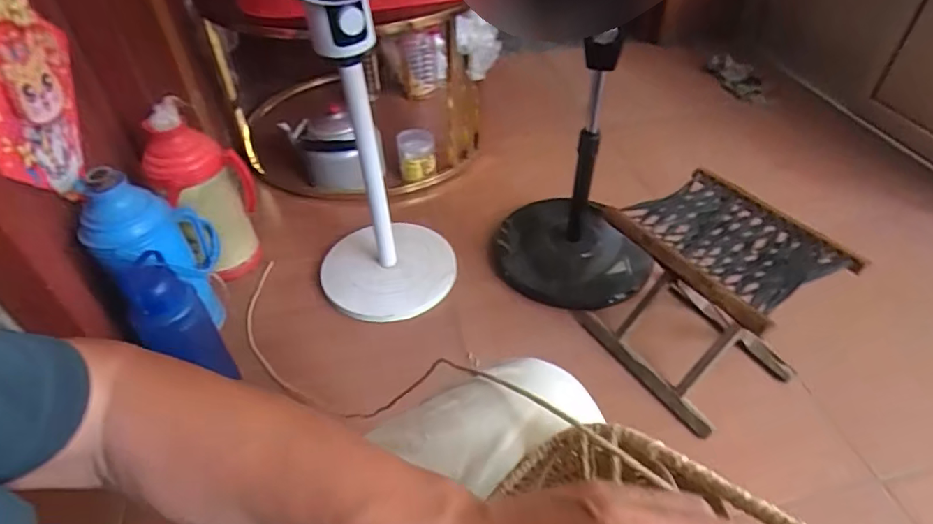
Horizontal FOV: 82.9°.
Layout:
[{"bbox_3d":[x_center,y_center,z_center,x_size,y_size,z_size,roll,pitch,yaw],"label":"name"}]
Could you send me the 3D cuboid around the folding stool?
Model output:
[{"bbox_3d":[0.427,0.064,0.959,0.258,0.301,0.292,-25,48,-22],"label":"folding stool"}]

